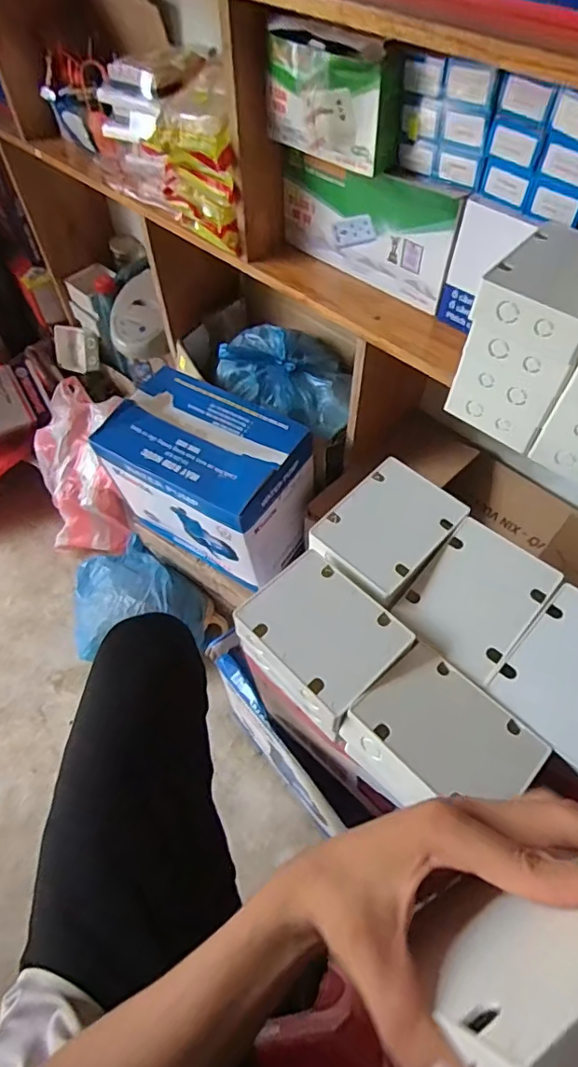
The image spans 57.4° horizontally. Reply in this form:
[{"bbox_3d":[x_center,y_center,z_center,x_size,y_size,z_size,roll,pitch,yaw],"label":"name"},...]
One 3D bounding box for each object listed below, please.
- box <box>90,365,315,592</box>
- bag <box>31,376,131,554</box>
[{"bbox_3d":[-0.139,-0.096,0.947,0.323,0.252,0.206,31,63,19],"label":"box"},{"bbox_3d":[-0.481,-0.178,1.258,0.206,0.252,0.413,-8,57,-4],"label":"bag"}]

